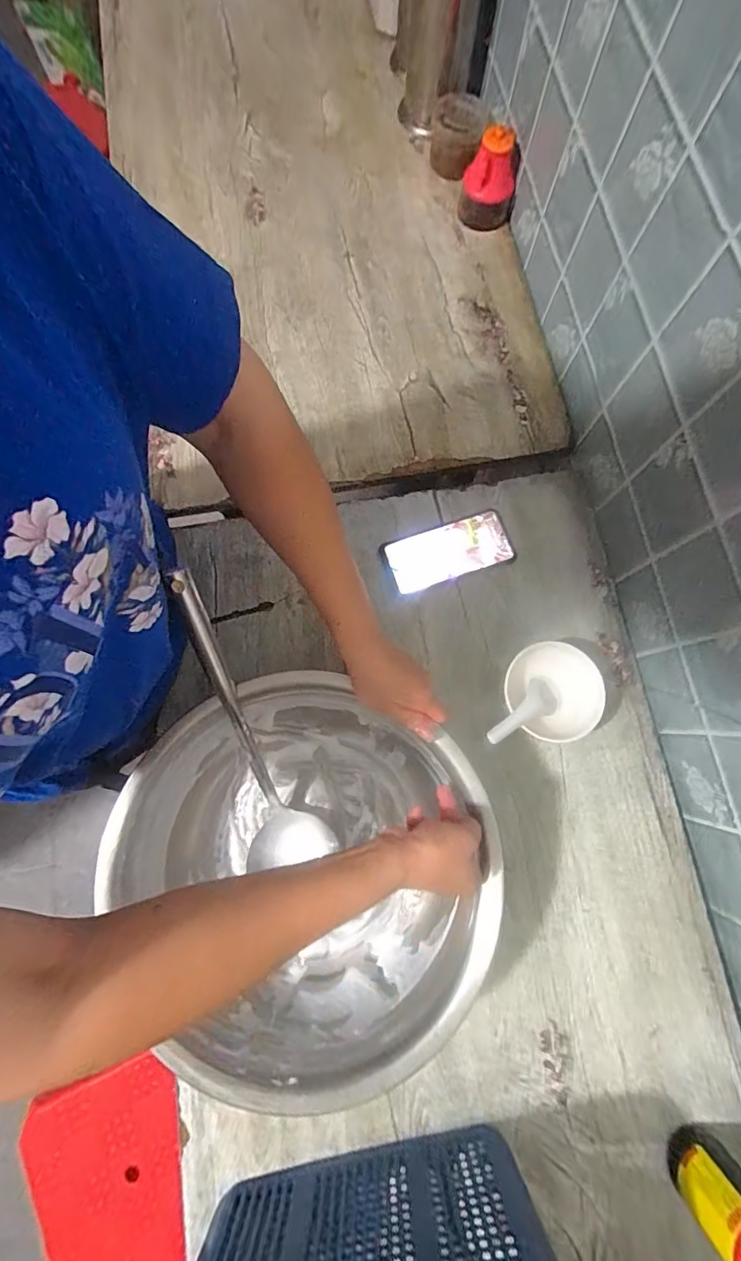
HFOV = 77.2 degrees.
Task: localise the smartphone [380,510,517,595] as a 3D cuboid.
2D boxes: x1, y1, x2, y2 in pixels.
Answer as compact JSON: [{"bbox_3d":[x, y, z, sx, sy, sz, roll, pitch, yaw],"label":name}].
[{"bbox_3d":[0.101,-0.103,0.605,0.159,0.011,0.075,-16,78,-4],"label":"smartphone"}]

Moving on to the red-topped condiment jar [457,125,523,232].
[{"bbox_3d":[0.173,-0.652,0.677,0.074,0.095,0.072,0,78,0],"label":"red-topped condiment jar"}]

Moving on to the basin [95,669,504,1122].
[{"bbox_3d":[-0.050,0.224,0.475,0.321,0.117,0.349,0,78,0],"label":"basin"}]

